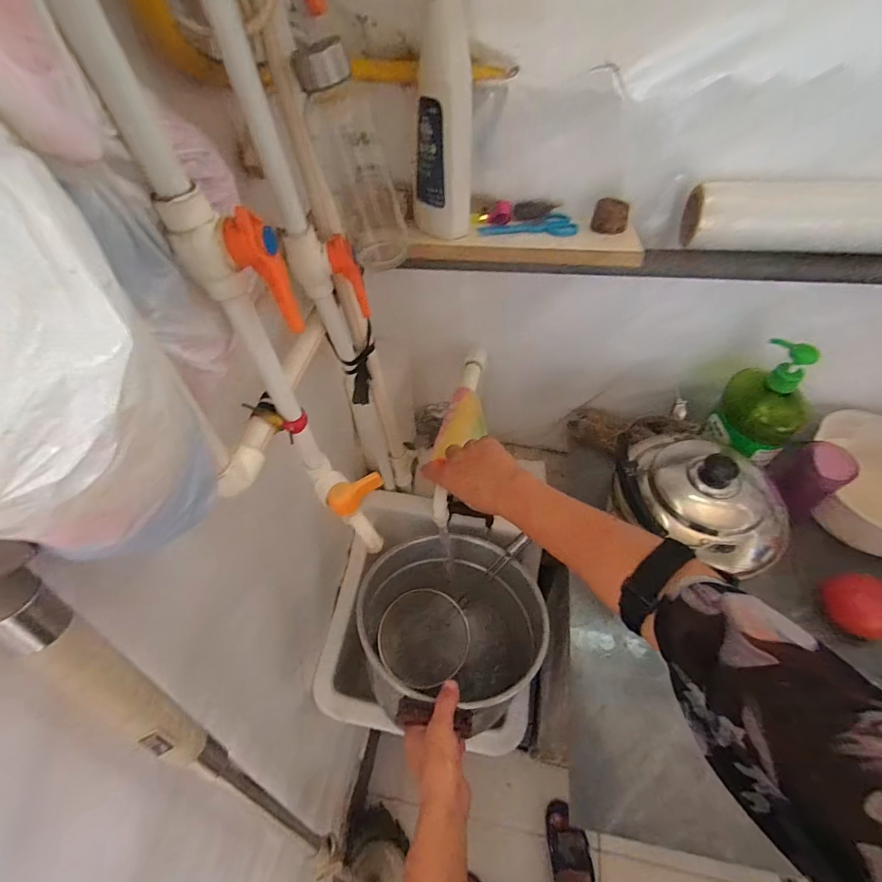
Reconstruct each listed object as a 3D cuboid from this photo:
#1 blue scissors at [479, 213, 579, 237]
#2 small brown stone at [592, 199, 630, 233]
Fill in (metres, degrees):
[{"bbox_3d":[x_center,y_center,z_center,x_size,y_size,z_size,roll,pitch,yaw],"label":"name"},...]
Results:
[{"bbox_3d":[0.108,-0.270,0.539,0.116,0.012,0.050,0,52,4],"label":"blue scissors"},{"bbox_3d":[0.204,-0.271,0.513,0.039,0.030,0.034,15,55,16],"label":"small brown stone"}]

